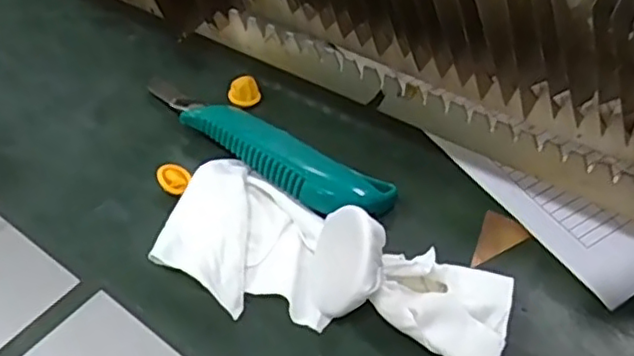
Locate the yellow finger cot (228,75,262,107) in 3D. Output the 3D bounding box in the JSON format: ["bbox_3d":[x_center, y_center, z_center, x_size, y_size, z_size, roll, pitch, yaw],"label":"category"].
[{"bbox_3d":[-0.047,-0.056,0.416,0.020,0.016,0.017,-3,49,-7],"label":"yellow finger cot"}]

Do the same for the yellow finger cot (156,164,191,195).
[{"bbox_3d":[-0.081,0.001,0.359,0.018,0.007,0.021,-11,50,-14],"label":"yellow finger cot"}]

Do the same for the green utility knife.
[{"bbox_3d":[-0.035,-0.017,0.373,0.164,0.022,0.039,27,52,19],"label":"green utility knife"}]

